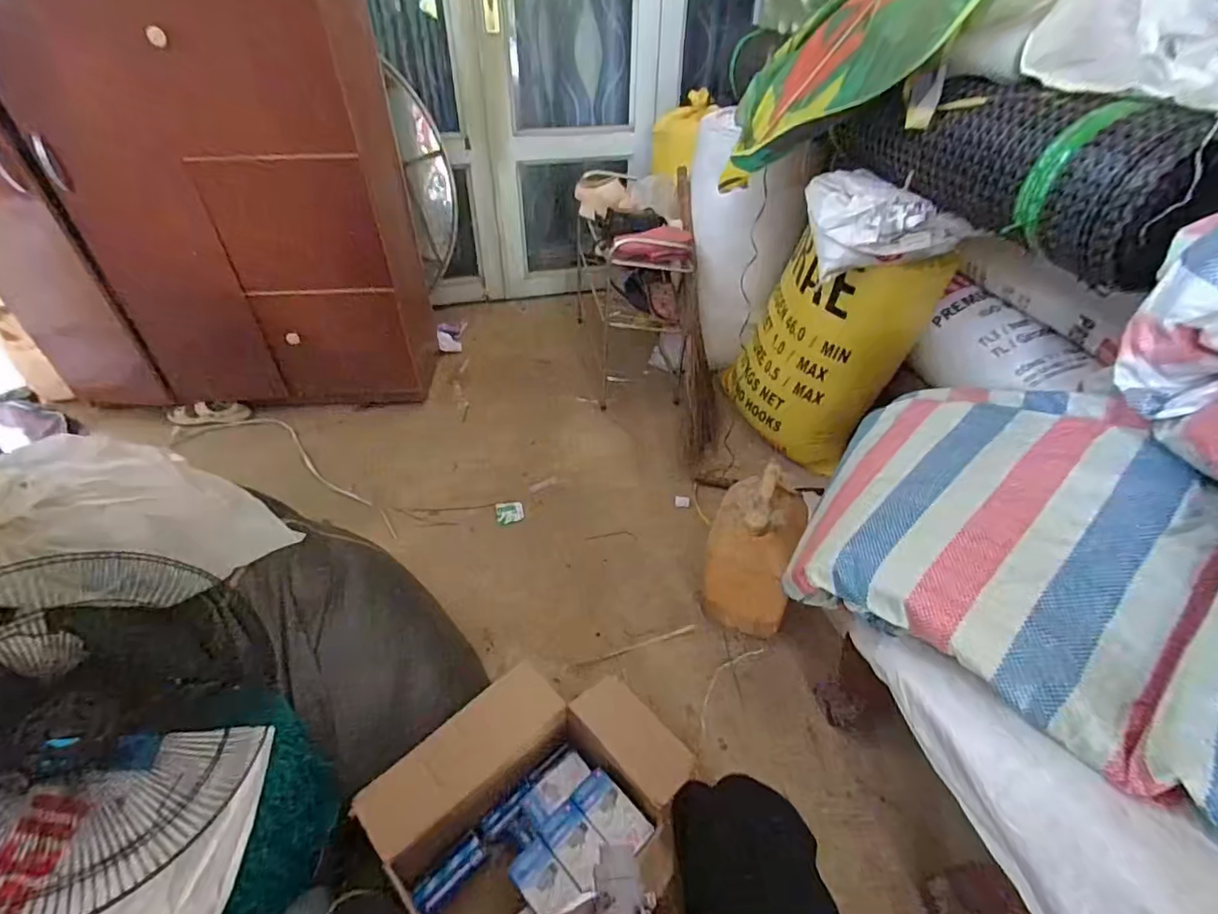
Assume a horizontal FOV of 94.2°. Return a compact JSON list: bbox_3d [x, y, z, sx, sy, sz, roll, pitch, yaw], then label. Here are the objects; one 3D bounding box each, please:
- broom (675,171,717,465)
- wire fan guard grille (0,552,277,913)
[{"bbox_3d":[0.264,-0.443,1.763,0.109,0.932,0.121,-3,0,-6],"label":"broom"},{"bbox_3d":[-0.686,0.325,0.700,0.460,0.062,0.426,15,47,-17],"label":"wire fan guard grille"}]

